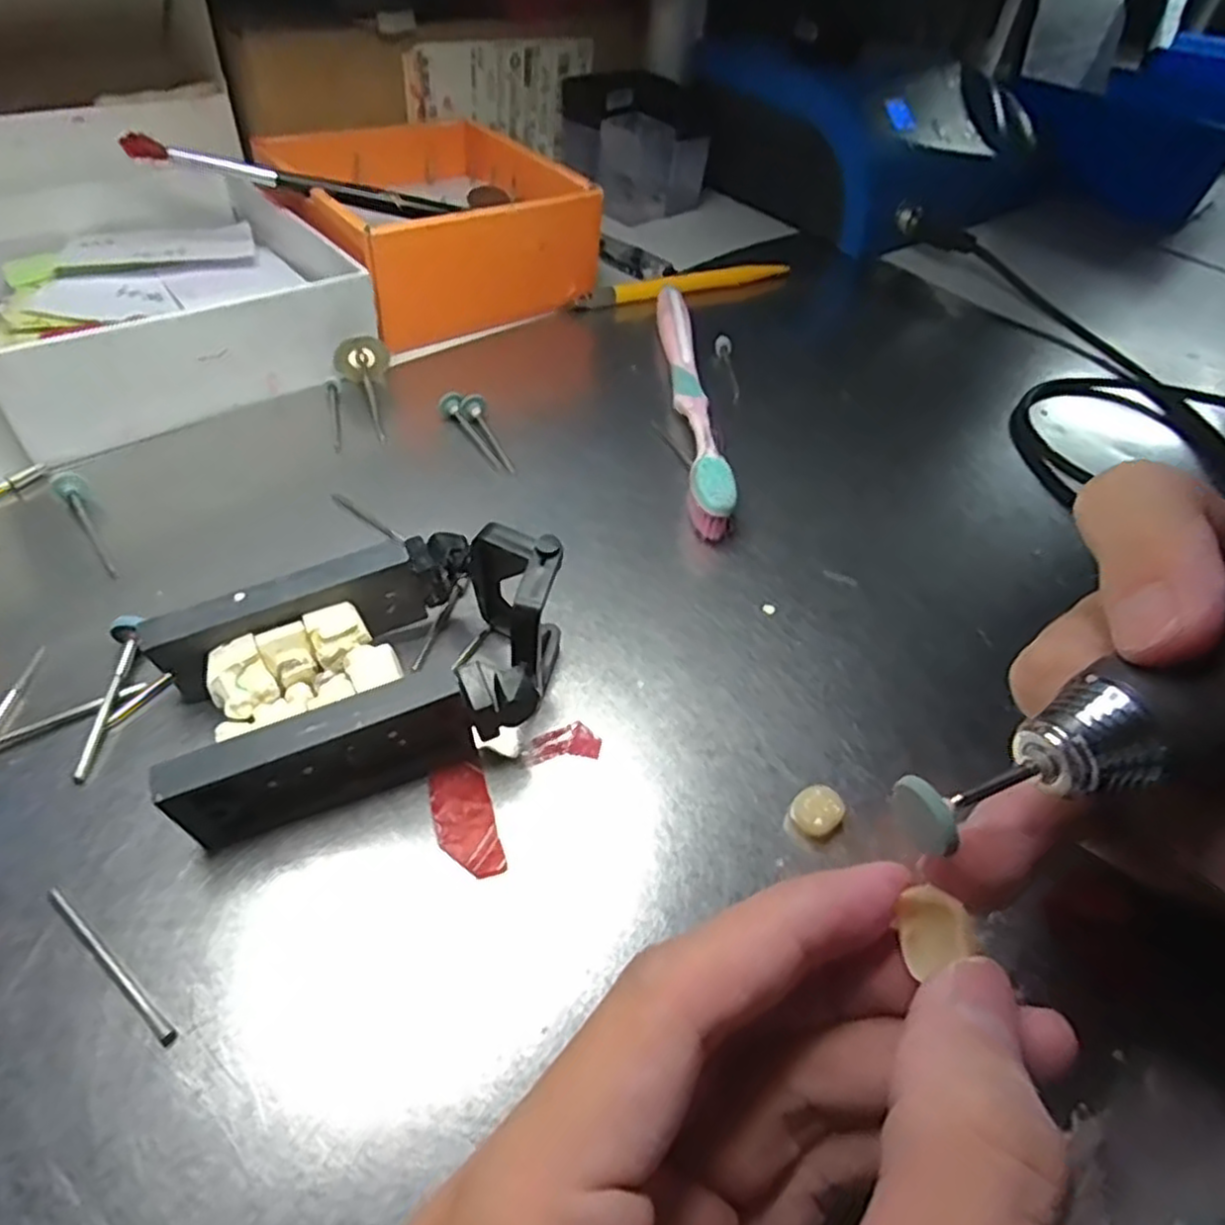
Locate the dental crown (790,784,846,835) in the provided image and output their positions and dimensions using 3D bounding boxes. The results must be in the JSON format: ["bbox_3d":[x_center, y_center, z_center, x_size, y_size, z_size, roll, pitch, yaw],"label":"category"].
[{"bbox_3d":[0.051,0.050,0.181,0.011,0.007,0.011,-32,58,-31],"label":"dental crown"}]

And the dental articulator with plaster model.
[{"bbox_3d":[-0.058,0.012,0.177,0.092,0.043,0.056,-13,50,-19],"label":"dental articulator with plaster model"}]

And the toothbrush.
[{"bbox_3d":[0.030,-0.092,0.299,0.015,0.019,0.175,2,47,-5],"label":"toothbrush"}]

